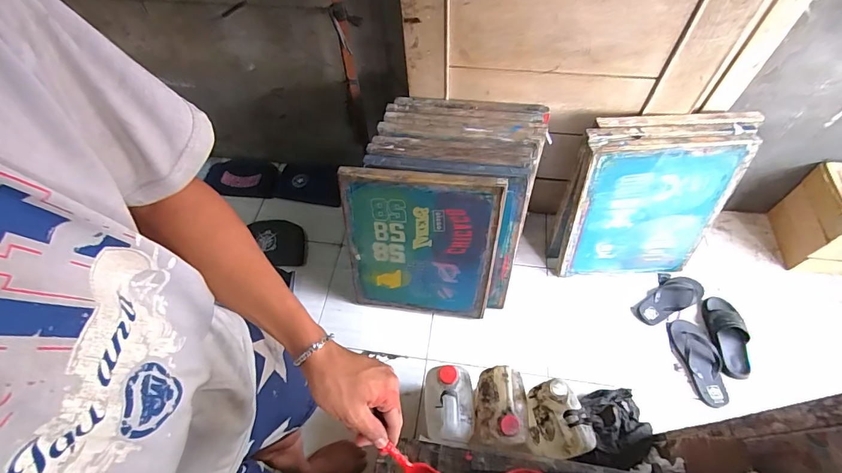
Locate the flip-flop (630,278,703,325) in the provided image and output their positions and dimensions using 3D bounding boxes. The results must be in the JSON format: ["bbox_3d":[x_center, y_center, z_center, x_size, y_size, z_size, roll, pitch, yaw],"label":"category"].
[{"bbox_3d":[0.869,0.228,1.408,0.260,0.046,0.106,-21,60,-11],"label":"flip-flop"}]

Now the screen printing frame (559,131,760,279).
[{"bbox_3d":[0.707,-0.061,1.273,0.440,0.542,0.028,-3,45,3],"label":"screen printing frame"}]

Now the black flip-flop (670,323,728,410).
[{"bbox_3d":[0.910,0.403,1.295,0.107,0.041,0.268,-11,58,-5],"label":"black flip-flop"}]

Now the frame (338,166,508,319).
[{"bbox_3d":[-0.006,0.052,1.253,0.456,0.564,0.030,7,41,7],"label":"frame"}]

